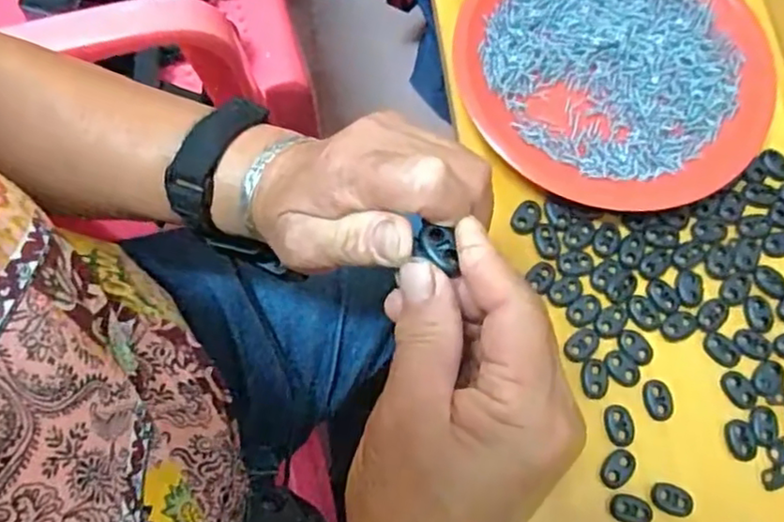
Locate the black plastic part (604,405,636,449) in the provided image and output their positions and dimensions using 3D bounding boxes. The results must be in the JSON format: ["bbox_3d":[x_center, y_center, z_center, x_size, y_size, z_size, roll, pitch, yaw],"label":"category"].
[{"bbox_3d":[0.126,0.091,0.350,0.015,0.004,0.022,-1,73,-2],"label":"black plastic part"}]

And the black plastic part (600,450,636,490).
[{"bbox_3d":[0.123,0.113,0.343,0.014,0.004,0.022,40,76,10],"label":"black plastic part"}]

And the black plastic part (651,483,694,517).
[{"bbox_3d":[0.150,0.128,0.340,0.022,0.004,0.014,21,73,5],"label":"black plastic part"}]

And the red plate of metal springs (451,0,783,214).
[{"bbox_3d":[0.142,-0.121,0.402,0.190,0.028,0.184,0,73,-1],"label":"red plate of metal springs"}]

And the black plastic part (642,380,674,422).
[{"bbox_3d":[0.149,0.078,0.354,0.016,0.004,0.022,-12,73,-5],"label":"black plastic part"}]

